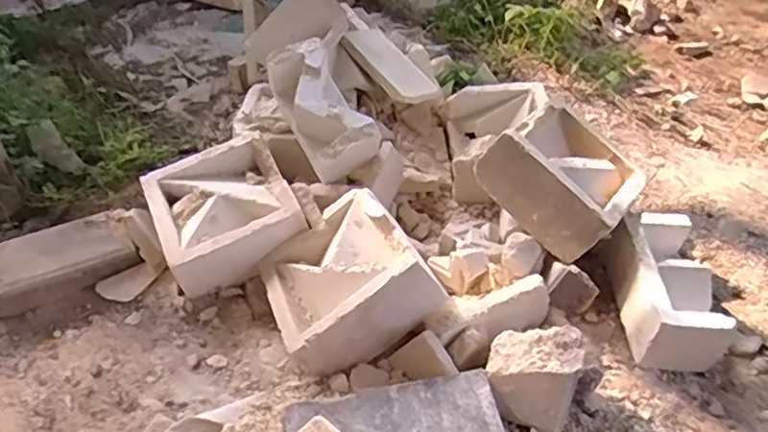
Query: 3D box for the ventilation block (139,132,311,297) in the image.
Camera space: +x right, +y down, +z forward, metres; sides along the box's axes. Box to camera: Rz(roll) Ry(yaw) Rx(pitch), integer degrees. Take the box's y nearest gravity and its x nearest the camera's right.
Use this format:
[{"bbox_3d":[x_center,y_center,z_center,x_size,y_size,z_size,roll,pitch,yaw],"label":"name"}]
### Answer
[{"bbox_3d":[-0.245,-0.009,0.935,0.200,0.076,0.215,-19,48,-18],"label":"ventilation block"}]

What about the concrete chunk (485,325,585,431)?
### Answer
[{"bbox_3d":[0.184,0.190,0.749,0.111,0.065,0.109,13,47,12],"label":"concrete chunk"}]

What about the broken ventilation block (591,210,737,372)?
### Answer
[{"bbox_3d":[0.408,0.088,0.865,0.133,0.090,0.218,-1,45,-1],"label":"broken ventilation block"}]

